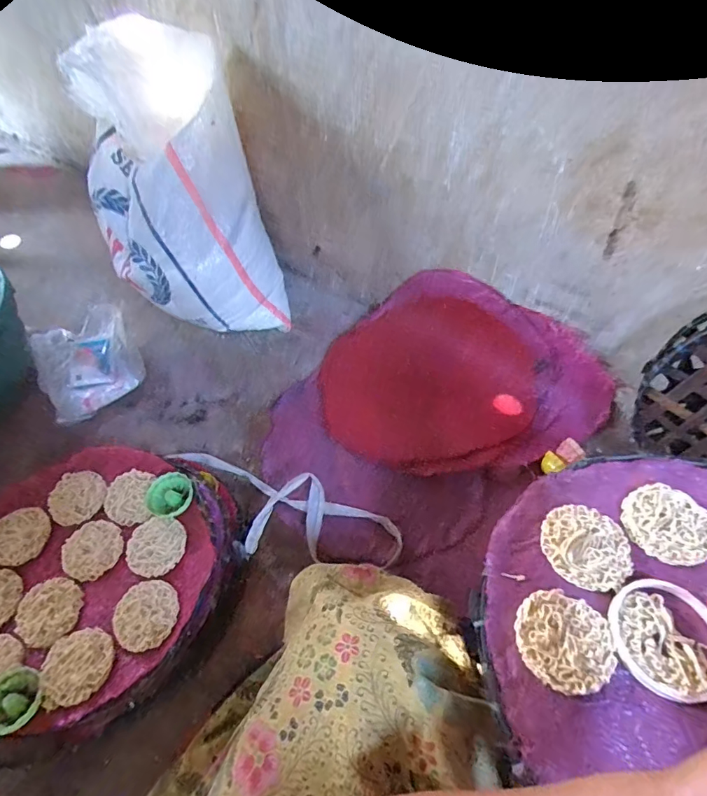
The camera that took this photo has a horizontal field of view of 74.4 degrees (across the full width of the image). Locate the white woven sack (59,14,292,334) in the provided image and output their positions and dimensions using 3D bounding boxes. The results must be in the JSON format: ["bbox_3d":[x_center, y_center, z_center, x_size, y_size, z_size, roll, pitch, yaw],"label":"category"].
[{"bbox_3d":[-0.304,-0.337,0.824,0.284,0.457,0.209,-12,52,-5],"label":"white woven sack"}]

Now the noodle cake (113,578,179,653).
[{"bbox_3d":[-0.250,0.258,0.558,0.078,0.009,0.076,17,55,17],"label":"noodle cake"}]

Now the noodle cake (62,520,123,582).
[{"bbox_3d":[-0.346,0.197,0.614,0.073,0.014,0.077,-2,52,3],"label":"noodle cake"}]

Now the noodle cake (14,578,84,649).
[{"bbox_3d":[-0.370,0.259,0.567,0.075,0.012,0.072,-2,52,3],"label":"noodle cake"}]

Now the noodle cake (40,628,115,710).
[{"bbox_3d":[-0.311,0.303,0.527,0.069,0.016,0.073,-2,52,3],"label":"noodle cake"}]

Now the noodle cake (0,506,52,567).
[{"bbox_3d":[-0.452,0.186,0.630,0.065,0.028,0.076,23,57,21],"label":"noodle cake"}]

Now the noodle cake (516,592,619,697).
[{"bbox_3d":[0.175,0.200,0.386,0.074,0.011,0.076,-2,52,3],"label":"noodle cake"}]

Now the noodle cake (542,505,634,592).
[{"bbox_3d":[0.216,0.135,0.430,0.074,0.011,0.076,-2,52,3],"label":"noodle cake"}]

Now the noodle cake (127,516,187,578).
[{"bbox_3d":[-0.260,0.194,0.609,0.075,0.014,0.072,-2,52,3],"label":"noodle cake"}]

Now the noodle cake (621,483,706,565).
[{"bbox_3d":[0.296,0.119,0.440,0.070,0.011,0.074,-2,52,3],"label":"noodle cake"}]

